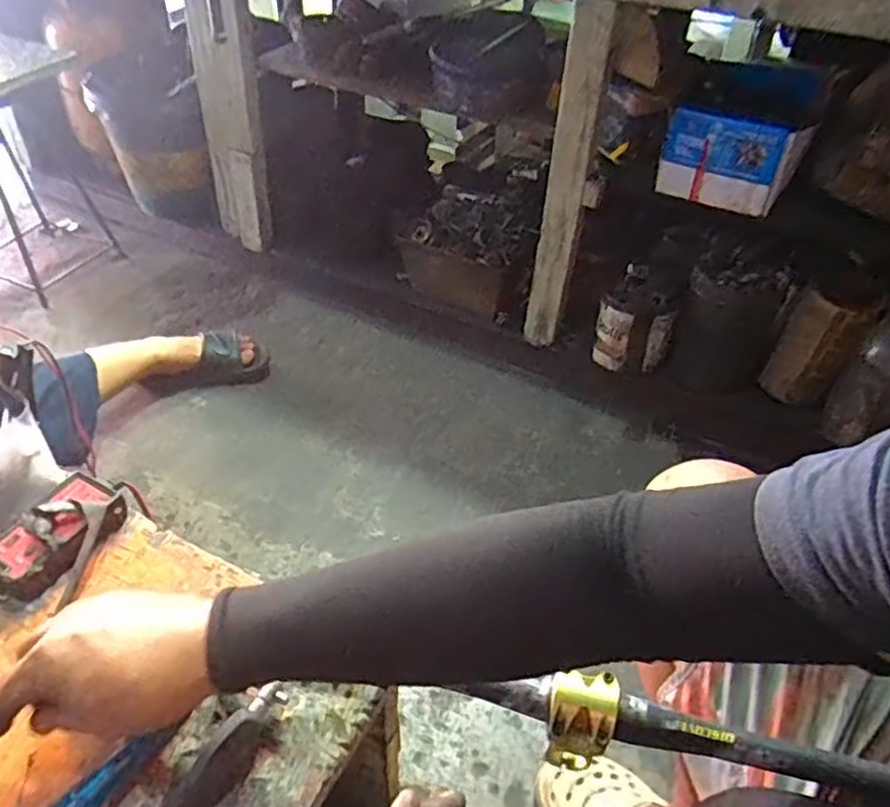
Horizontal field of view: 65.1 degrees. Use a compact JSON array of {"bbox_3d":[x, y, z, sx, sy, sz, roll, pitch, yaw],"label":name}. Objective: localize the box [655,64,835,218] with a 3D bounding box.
[{"bbox_3d":[0.518,-0.455,1.196,0.209,0.155,0.258,27,48,23],"label":"box"}]

